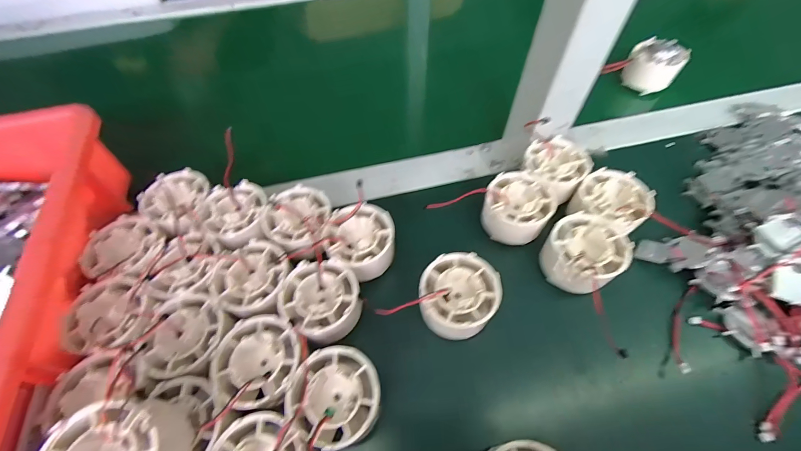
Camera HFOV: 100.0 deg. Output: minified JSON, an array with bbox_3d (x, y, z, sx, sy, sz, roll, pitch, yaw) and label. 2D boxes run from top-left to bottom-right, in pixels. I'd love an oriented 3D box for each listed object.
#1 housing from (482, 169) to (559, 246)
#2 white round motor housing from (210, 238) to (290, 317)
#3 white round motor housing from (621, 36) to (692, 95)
[{"bbox_3d":[0.095,-0.011,0.282,0.050,0.044,0.055,-1,57,2],"label":"housing"},{"bbox_3d":[-0.106,0.038,0.240,0.049,0.018,0.053,-1,57,2],"label":"white round motor housing"},{"bbox_3d":[0.290,-0.186,0.385,0.051,0.036,0.056,-1,57,2],"label":"white round motor housing"}]

